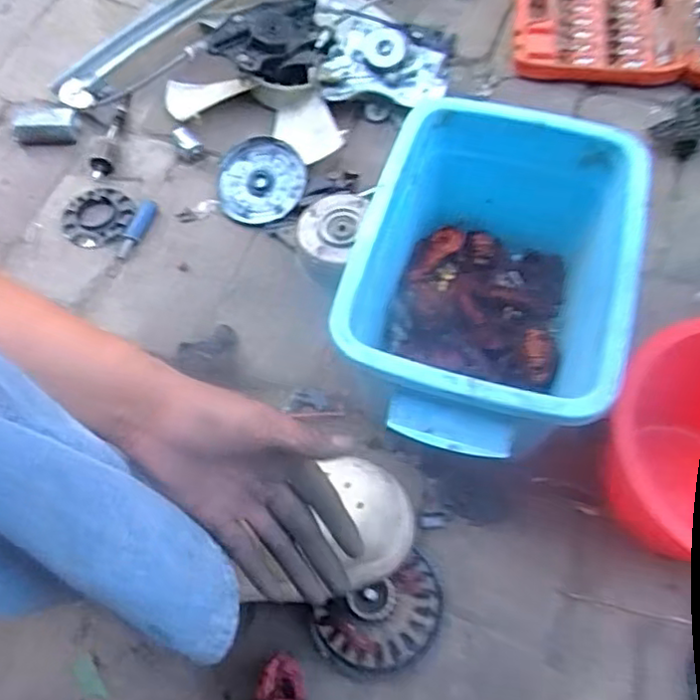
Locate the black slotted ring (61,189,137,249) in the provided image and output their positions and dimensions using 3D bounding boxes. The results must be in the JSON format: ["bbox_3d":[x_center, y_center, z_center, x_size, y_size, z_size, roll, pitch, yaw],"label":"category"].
[{"bbox_3d":[-0.275,-0.143,0.700,0.076,0.006,0.075,-1,63,2],"label":"black slotted ring"}]

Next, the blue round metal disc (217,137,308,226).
[{"bbox_3d":[-0.098,-0.184,0.706,0.099,0.009,0.098,-1,81,9],"label":"blue round metal disc"}]

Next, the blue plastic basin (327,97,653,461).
[{"bbox_3d":[0.108,-0.036,0.533,0.196,0.166,0.281,14,65,9],"label":"blue plastic basin"}]

